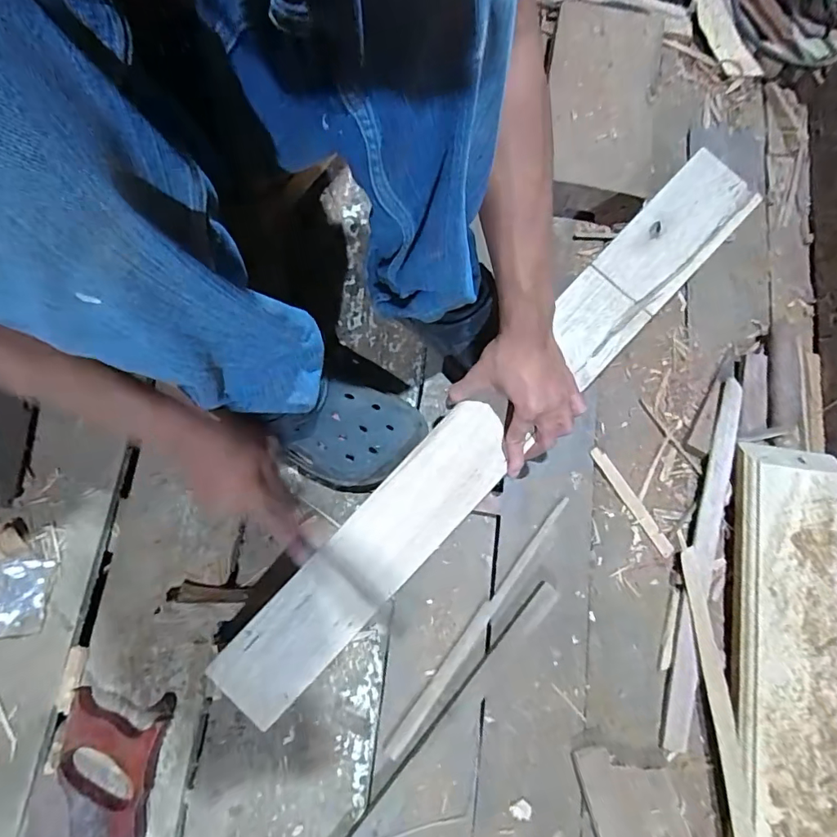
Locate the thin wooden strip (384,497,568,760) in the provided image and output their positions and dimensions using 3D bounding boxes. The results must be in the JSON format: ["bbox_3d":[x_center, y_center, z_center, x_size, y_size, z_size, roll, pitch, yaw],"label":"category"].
[{"bbox_3d":[0.067,0.217,0.531,0.016,0.007,0.316,37,79,8],"label":"thin wooden strip"}]

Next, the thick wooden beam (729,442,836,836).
[{"bbox_3d":[0.376,0.260,0.503,0.103,0.043,0.475,9,77,2],"label":"thick wooden beam"}]

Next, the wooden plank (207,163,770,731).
[{"bbox_3d":[0.074,0.007,0.503,0.084,0.018,0.723,43,86,9],"label":"wooden plank"}]

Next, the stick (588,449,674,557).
[{"bbox_3d":[0.242,0.093,0.564,0.017,0.005,0.138,-31,78,-7],"label":"stick"}]

